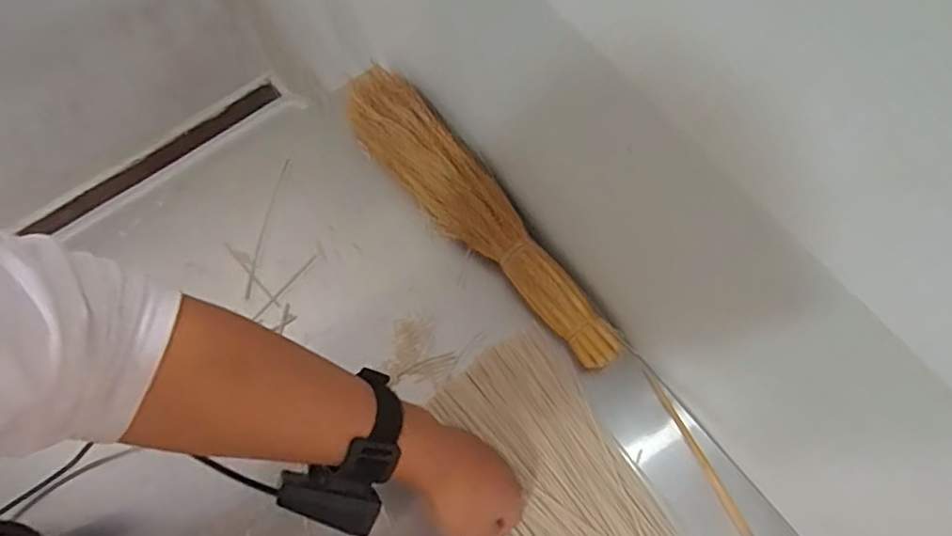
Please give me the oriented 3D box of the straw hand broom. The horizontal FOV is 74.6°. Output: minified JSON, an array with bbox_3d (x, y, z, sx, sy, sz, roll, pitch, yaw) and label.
[{"bbox_3d":[-0.006,-0.062,0.663,0.077,0.066,0.421,-38,73,-13],"label":"straw hand broom"}]

